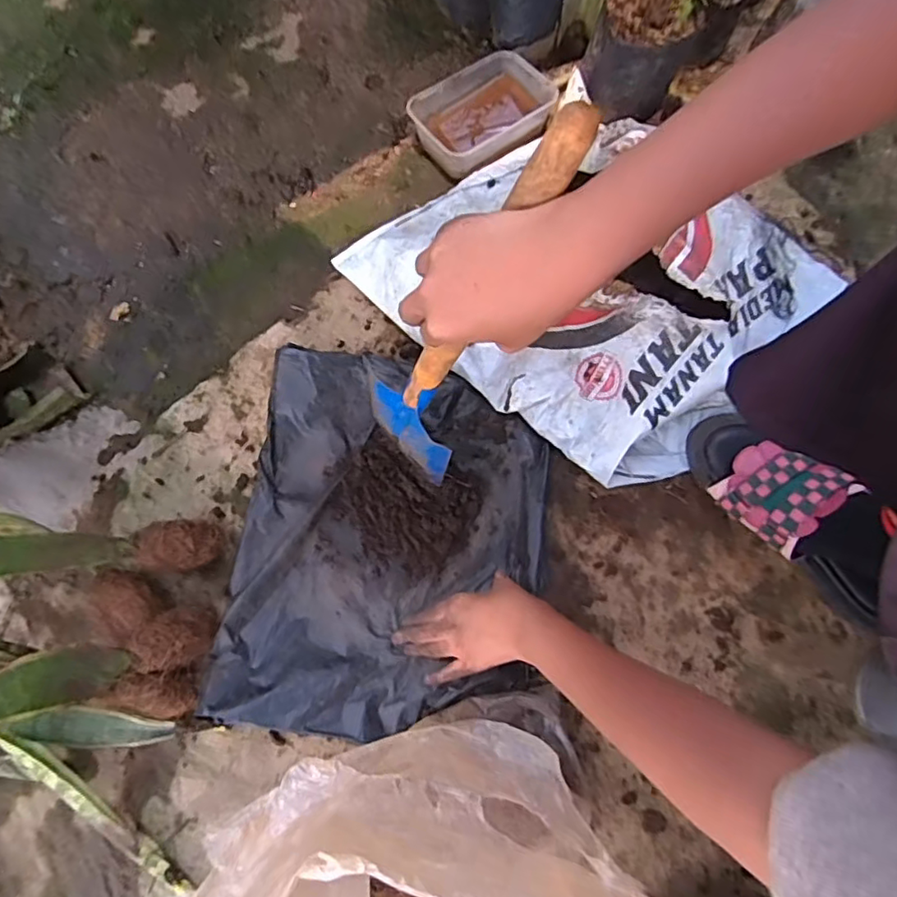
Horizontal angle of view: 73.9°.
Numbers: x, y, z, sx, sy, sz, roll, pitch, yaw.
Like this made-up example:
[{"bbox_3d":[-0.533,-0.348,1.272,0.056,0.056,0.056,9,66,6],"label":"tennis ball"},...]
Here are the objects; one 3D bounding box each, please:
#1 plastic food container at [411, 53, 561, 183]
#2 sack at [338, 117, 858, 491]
[{"bbox_3d":[0.045,-0.420,0.767,0.169,0.057,0.127,-34,77,-8],"label":"plastic food container"},{"bbox_3d":[0.157,-0.211,0.677,0.468,0.099,0.375,39,79,10],"label":"sack"}]

